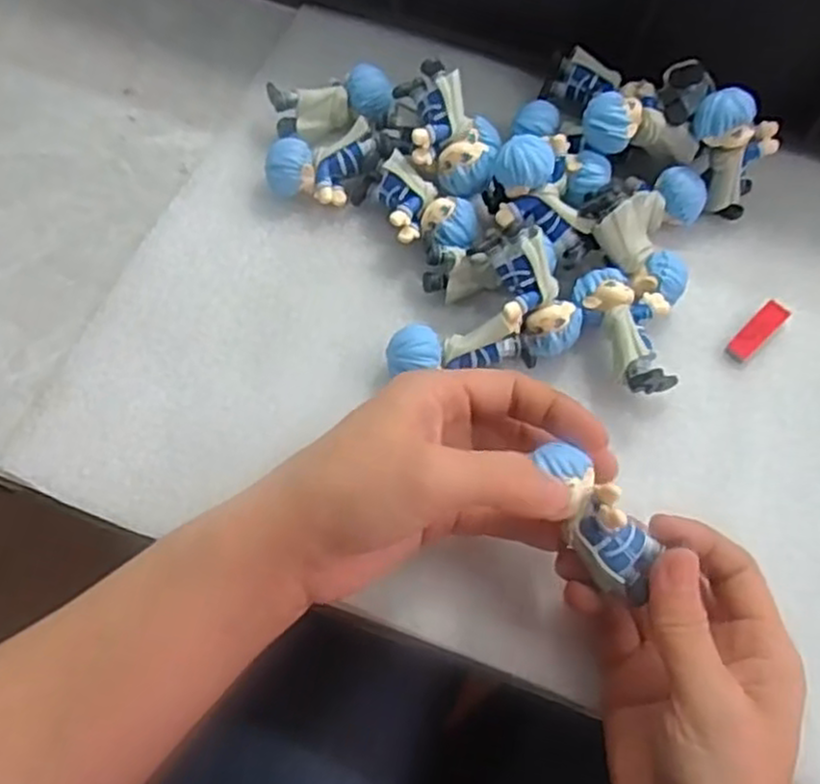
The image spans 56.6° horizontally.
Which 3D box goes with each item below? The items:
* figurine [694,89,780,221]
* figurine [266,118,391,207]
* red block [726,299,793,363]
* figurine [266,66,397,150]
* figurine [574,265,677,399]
[{"bbox_3d":[0.161,-0.117,0.377,0.032,0.063,0.028,-41,45,-20],"label":"figurine"},{"bbox_3d":[-0.040,-0.110,0.380,0.060,0.029,0.030,-13,66,-10],"label":"figurine"},{"bbox_3d":[0.167,-0.029,0.366,0.013,0.005,0.039,43,69,15],"label":"red block"},{"bbox_3d":[-0.040,-0.146,0.398,0.060,0.029,0.027,-16,67,-11],"label":"figurine"},{"bbox_3d":[0.100,-0.027,0.351,0.035,0.030,0.059,-13,66,-10],"label":"figurine"}]

